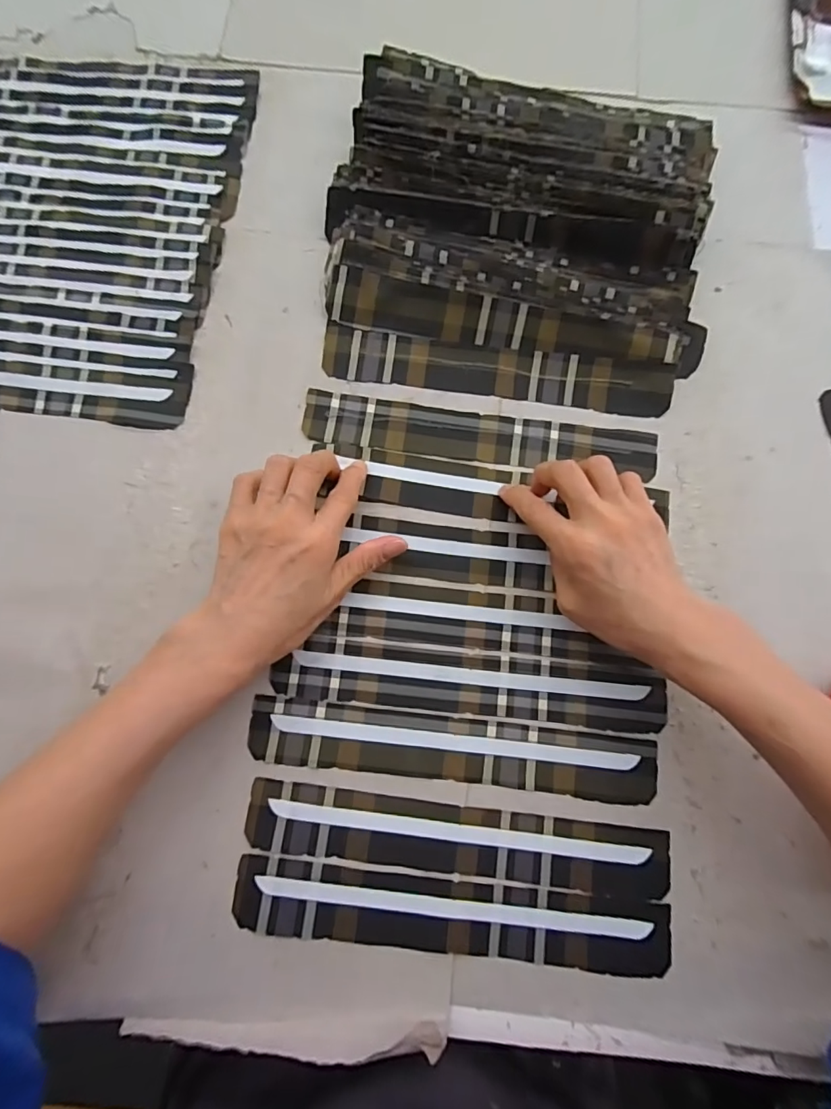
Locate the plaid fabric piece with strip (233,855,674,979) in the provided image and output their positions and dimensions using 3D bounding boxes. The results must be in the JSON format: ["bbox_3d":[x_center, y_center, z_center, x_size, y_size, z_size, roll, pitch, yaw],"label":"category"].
[{"bbox_3d":[0.023,0.217,0.300,0.258,0.005,0.039,7,78,1],"label":"plaid fabric piece with strip"}]

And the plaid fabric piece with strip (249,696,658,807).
[{"bbox_3d":[0.025,0.126,0.320,0.257,0.004,0.038,6,78,1],"label":"plaid fabric piece with strip"}]

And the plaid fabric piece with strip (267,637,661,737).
[{"bbox_3d":[0.038,0.085,0.330,0.253,0.004,0.041,6,78,1],"label":"plaid fabric piece with strip"}]

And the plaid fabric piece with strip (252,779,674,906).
[{"bbox_3d":[0.027,0.177,0.309,0.258,0.004,0.040,7,78,1],"label":"plaid fabric piece with strip"}]

